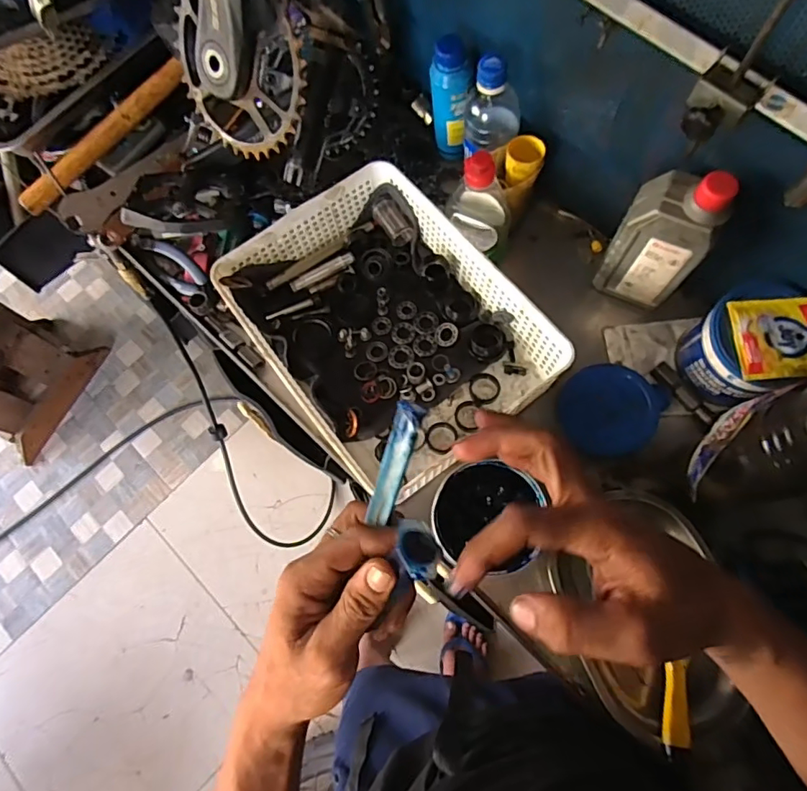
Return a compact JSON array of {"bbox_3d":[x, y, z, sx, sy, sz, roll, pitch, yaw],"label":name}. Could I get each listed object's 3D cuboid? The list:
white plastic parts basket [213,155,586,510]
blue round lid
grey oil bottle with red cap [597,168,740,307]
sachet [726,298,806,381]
[{"bbox_3d":[-0.024,-0.080,0.581,0.248,0.077,0.327,-37,77,-10],"label":"white plastic parts basket"},{"bbox_3d":[0.223,0.013,0.566,0.099,0.021,0.102,0,73,0],"label":"blue round lid"},{"bbox_3d":[0.260,-0.158,0.530,0.084,0.176,0.053,29,76,12],"label":"grey oil bottle with red cap"},{"bbox_3d":[0.363,-0.056,0.490,0.092,0.016,0.077,-4,72,2],"label":"sachet"}]

